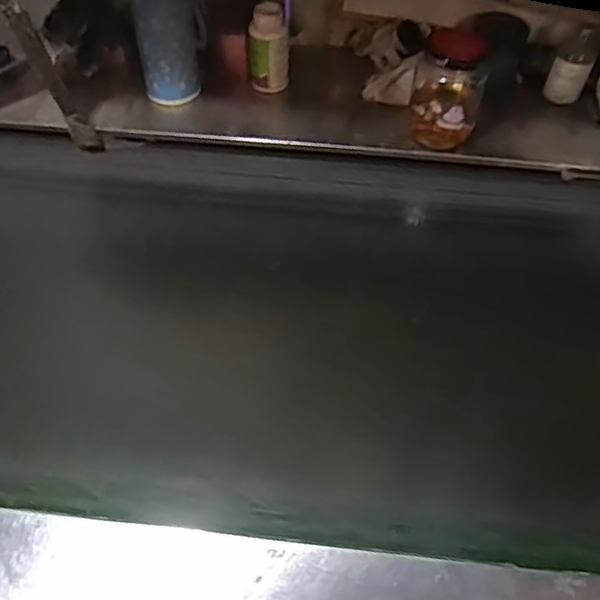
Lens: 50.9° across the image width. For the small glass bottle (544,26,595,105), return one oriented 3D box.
[{"bbox_3d":[0.349,-0.297,0.812,0.050,0.084,0.044,24,59,16],"label":"small glass bottle"}]

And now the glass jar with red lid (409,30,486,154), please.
[{"bbox_3d":[0.174,-0.243,0.740,0.078,0.116,0.071,0,56,0],"label":"glass jar with red lid"}]

